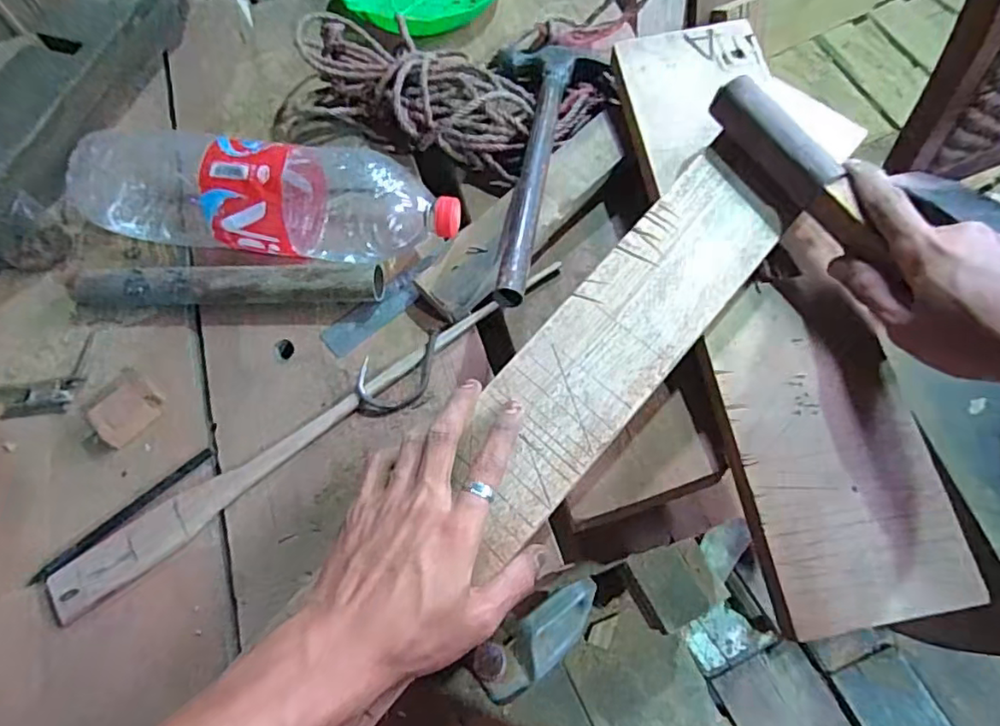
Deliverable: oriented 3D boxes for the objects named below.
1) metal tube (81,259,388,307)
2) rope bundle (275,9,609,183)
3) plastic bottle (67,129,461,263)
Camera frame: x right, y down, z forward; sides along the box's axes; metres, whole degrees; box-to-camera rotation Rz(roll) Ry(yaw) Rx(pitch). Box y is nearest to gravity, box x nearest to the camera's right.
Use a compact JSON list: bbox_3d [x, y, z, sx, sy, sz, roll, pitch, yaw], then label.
[{"bbox_3d":[-0.222,-0.061,0.473,0.249,0.036,0.030,-1,65,2],"label":"metal tube"},{"bbox_3d":[-0.068,-0.256,0.539,0.299,0.066,0.142,15,66,10],"label":"rope bundle"},{"bbox_3d":[-0.188,-0.147,0.485,0.320,0.083,0.113,12,66,8],"label":"plastic bottle"}]

